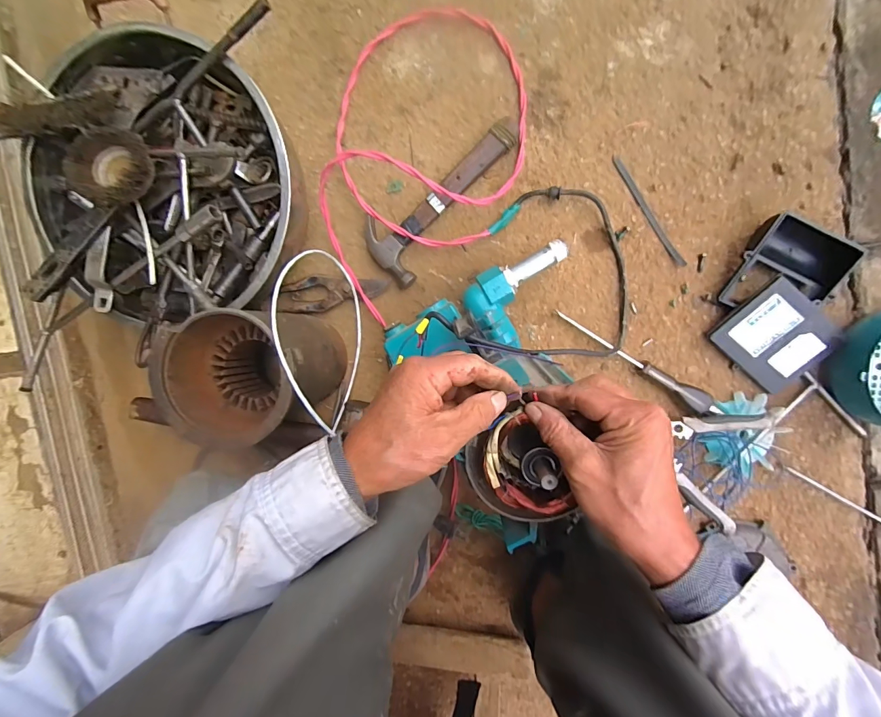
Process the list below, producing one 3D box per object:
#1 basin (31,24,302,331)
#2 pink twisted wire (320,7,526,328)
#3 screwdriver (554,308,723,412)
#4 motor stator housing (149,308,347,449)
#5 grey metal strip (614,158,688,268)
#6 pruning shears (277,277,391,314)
[{"bbox_3d":[-0.302,-0.200,0.474,0.295,0.176,0.294,1,96,7],"label":"basin"},{"bbox_3d":[-0.034,-0.243,0.488,0.257,0.076,0.407,21,95,3],"label":"pink twisted wire"},{"bbox_3d":[0.258,0.002,0.519,0.233,0.024,0.026,34,95,1],"label":"screwdriver"},{"bbox_3d":[-0.199,0.014,0.473,0.150,0.181,0.133,3,96,7],"label":"motor stator housing"},{"bbox_3d":[0.265,-0.187,0.507,0.011,0.006,0.162,-31,91,5],"label":"grey metal strip"},{"bbox_3d":[-0.146,-0.086,0.543,0.145,0.022,0.047,1,94,4],"label":"pruning shears"}]

